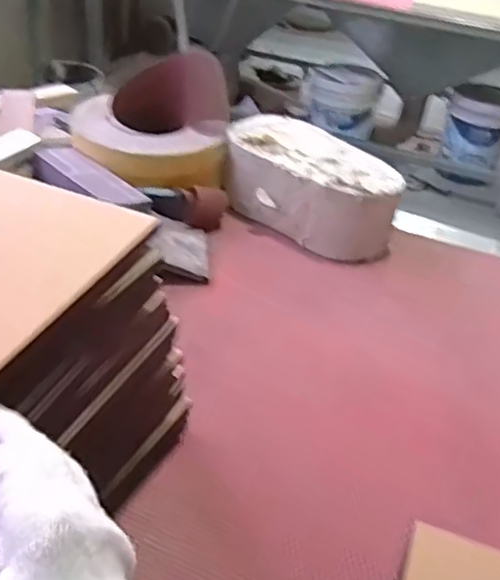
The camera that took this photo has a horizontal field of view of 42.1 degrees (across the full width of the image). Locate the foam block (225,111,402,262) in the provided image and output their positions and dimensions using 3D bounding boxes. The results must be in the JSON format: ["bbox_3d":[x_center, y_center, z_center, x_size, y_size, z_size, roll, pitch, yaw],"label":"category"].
[{"bbox_3d":[0.096,-0.155,1.038,0.283,0.143,0.151,26,41,24],"label":"foam block"}]

